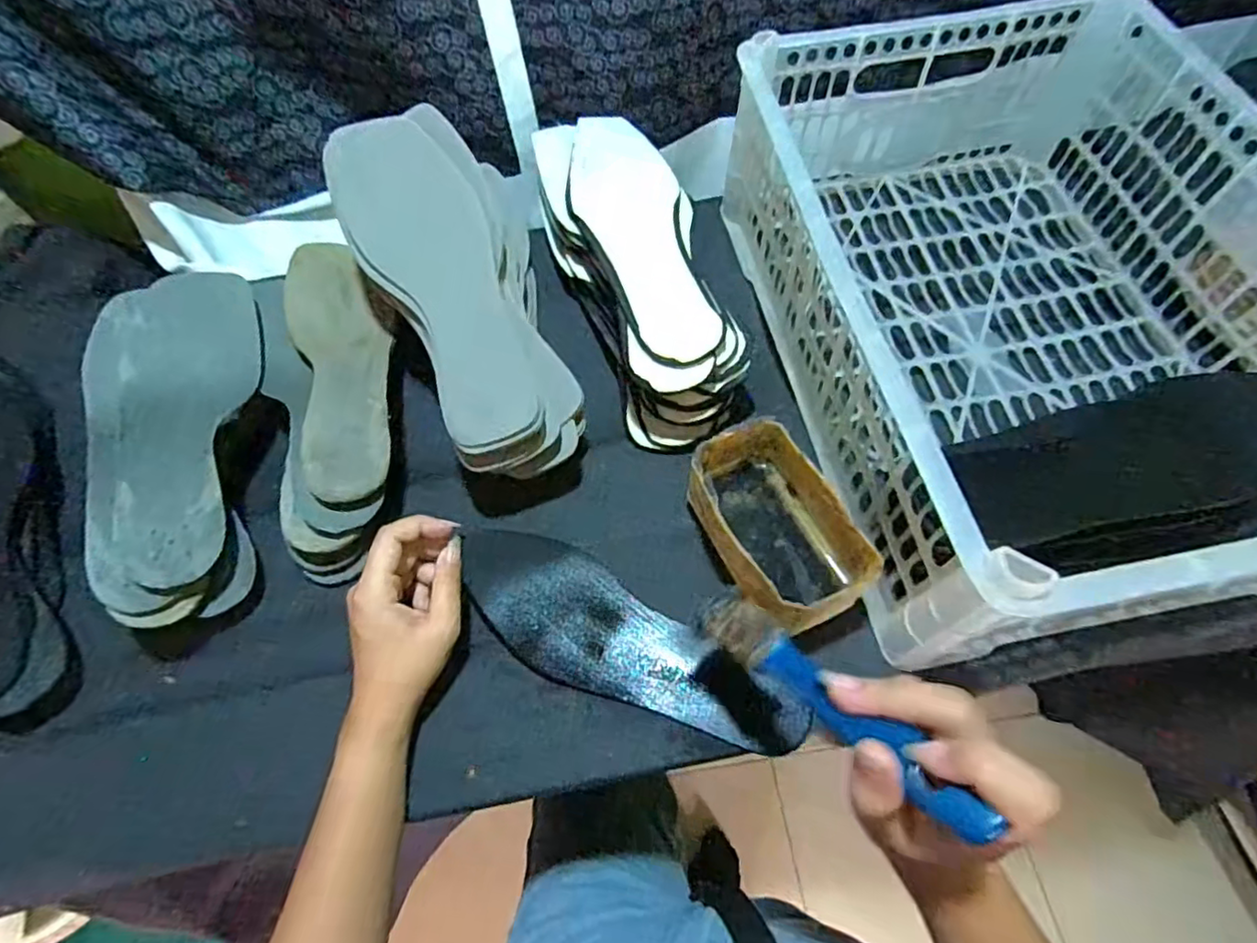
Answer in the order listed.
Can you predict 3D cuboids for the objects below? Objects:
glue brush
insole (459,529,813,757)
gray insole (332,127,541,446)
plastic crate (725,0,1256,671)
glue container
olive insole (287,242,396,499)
[{"bbox_3d":[0.079,0.093,0.266,0.025,0.012,0.157,-33,29,-14],"label":"glue brush"},{"bbox_3d":[-0.002,0.110,0.398,0.235,0.019,0.073,26,65,10],"label":"insole"},{"bbox_3d":[-0.125,-0.128,0.413,0.077,0.025,0.234,-25,84,-10],"label":"gray insole"},{"bbox_3d":[0.282,-0.123,0.433,0.326,0.145,0.431,-10,61,-2],"label":"plastic crate"},{"bbox_3d":[0.095,0.035,0.405,0.083,0.064,0.127,-28,63,-12],"label":"glue container"},{"bbox_3d":[-0.214,-0.086,0.465,0.066,0.015,0.251,-12,56,-18],"label":"olive insole"}]

